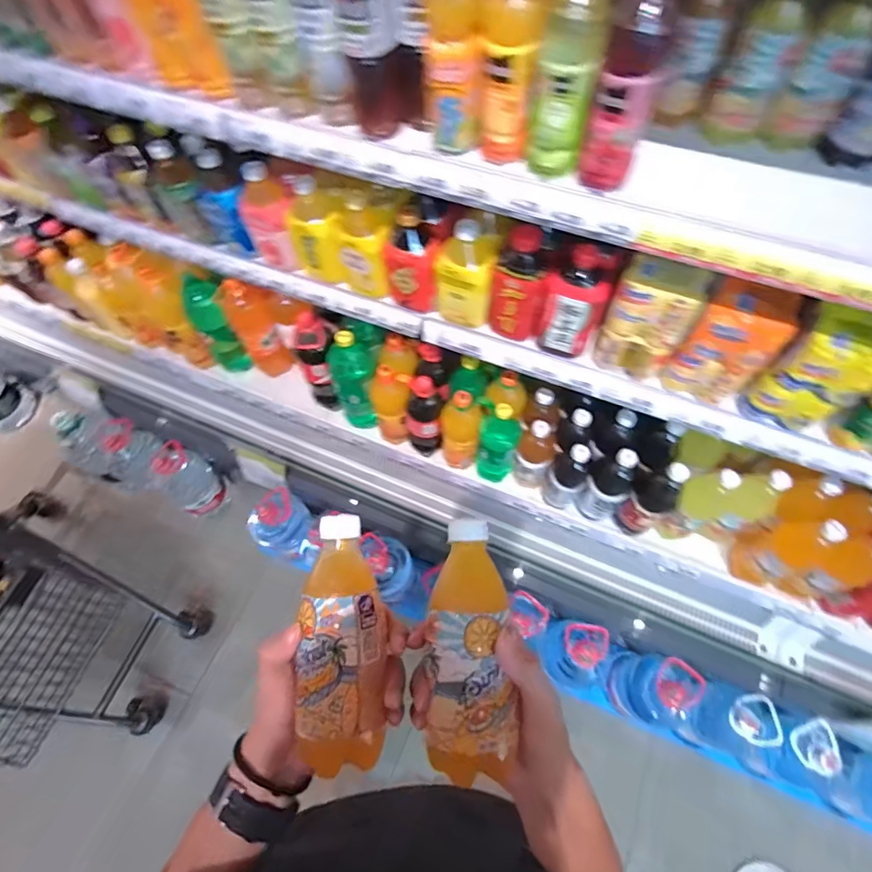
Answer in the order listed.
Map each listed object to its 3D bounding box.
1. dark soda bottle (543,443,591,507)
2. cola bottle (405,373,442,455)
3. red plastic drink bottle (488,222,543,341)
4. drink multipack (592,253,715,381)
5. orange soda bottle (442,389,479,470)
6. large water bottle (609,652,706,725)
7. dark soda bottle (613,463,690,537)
[{"bbox_3d":[0.286,0.088,1.061,0.085,0.210,0.068,37,70,18],"label":"dark soda bottle"},{"bbox_3d":[-0.026,-0.041,1.135,0.087,0.271,0.078,-12,64,-4],"label":"cola bottle"},{"bbox_3d":[0.136,-0.249,0.814,0.078,0.189,0.064,13,65,8],"label":"red plastic drink bottle"},{"bbox_3d":[0.330,-0.185,0.772,0.114,0.184,0.084,20,66,11],"label":"drink multipack"},{"bbox_3d":[0.058,-0.012,1.106,0.089,0.241,0.064,0,64,2],"label":"orange soda bottle"},{"bbox_3d":[0.524,0.609,1.185,0.153,0.295,0.164,3,64,3],"label":"large water bottle"},{"bbox_3d":[0.447,0.137,1.018,0.065,0.285,0.077,-32,67,-13],"label":"dark soda bottle"}]

